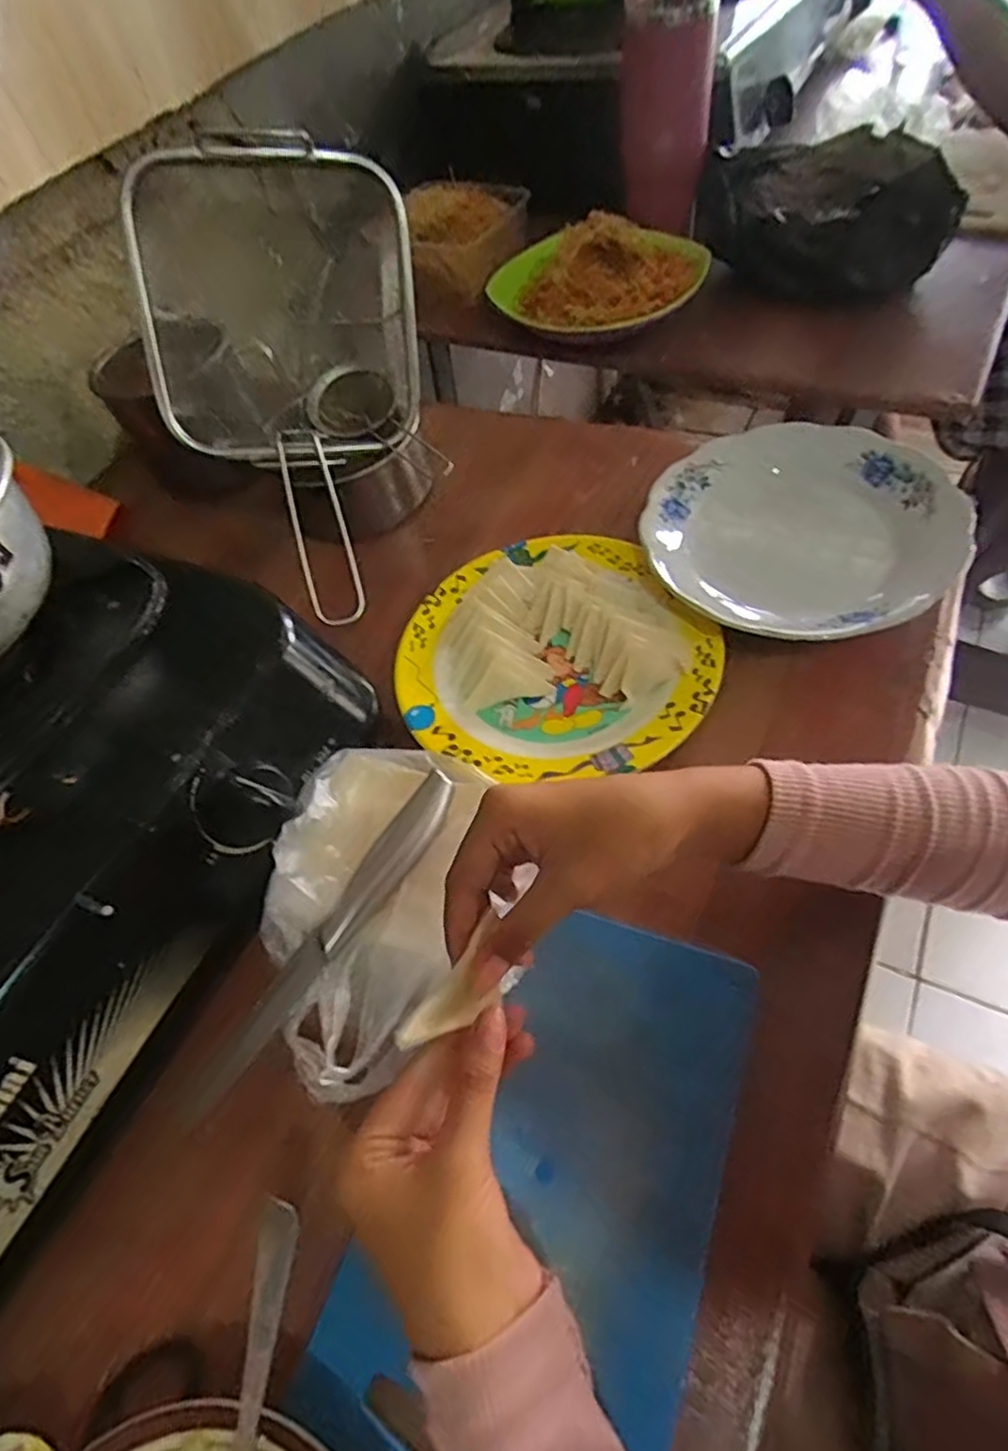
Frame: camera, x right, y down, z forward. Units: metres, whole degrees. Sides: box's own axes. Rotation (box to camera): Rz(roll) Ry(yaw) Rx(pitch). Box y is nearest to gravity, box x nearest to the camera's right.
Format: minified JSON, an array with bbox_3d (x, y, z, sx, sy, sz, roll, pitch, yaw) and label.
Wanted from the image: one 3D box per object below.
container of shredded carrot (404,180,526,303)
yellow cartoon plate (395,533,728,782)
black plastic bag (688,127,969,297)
[{"bbox_3d":[-0.049,-0.569,0.811,0.121,0.067,0.154,16,61,18],"label":"container of shredded carrot"},{"bbox_3d":[0.029,-0.051,0.480,0.198,0.042,0.208,0,58,0],"label":"yellow cartoon plate"},{"bbox_3d":[0.362,-0.567,0.778,0.247,0.149,0.116,36,69,27],"label":"black plastic bag"}]

